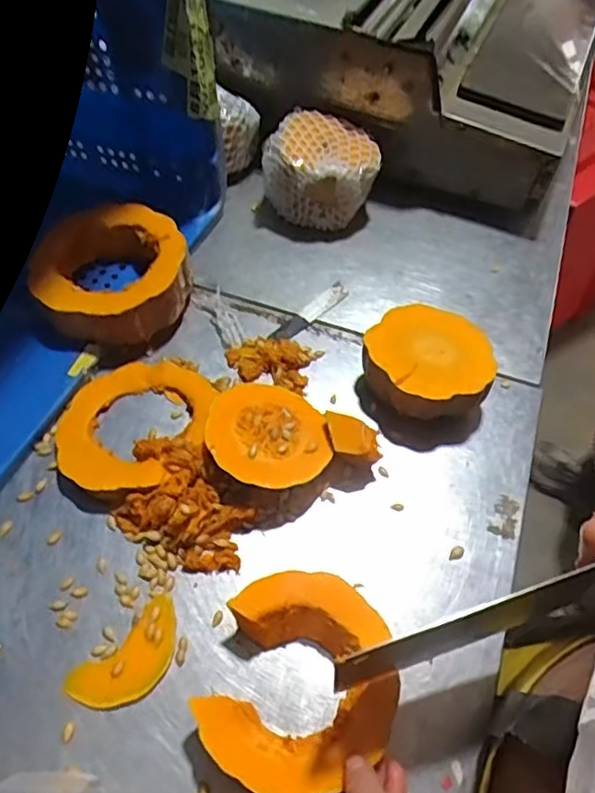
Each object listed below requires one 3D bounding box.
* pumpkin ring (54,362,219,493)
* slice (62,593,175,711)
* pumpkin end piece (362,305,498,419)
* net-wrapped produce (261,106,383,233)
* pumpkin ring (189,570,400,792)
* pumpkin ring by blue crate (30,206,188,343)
[{"bbox_3d":[-0.145,0.022,0.549,0.138,0.019,0.146,-1,45,1],"label":"pumpkin ring"},{"bbox_3d":[-0.120,0.192,0.442,0.088,0.008,0.048,-38,64,-26],"label":"slice"},{"bbox_3d":[0.122,-0.030,0.576,0.111,0.060,0.109,1,54,-1],"label":"pumpkin end piece"},{"bbox_3d":[0.031,-0.265,0.718,0.123,0.087,0.116,25,57,15],"label":"net-wrapped produce"},{"bbox_3d":[0.004,0.198,0.423,0.124,0.035,0.139,15,55,8],"label":"pumpkin ring"},{"bbox_3d":[-0.186,-0.122,0.614,0.146,0.056,0.137,1,54,-1],"label":"pumpkin ring by blue crate"}]

